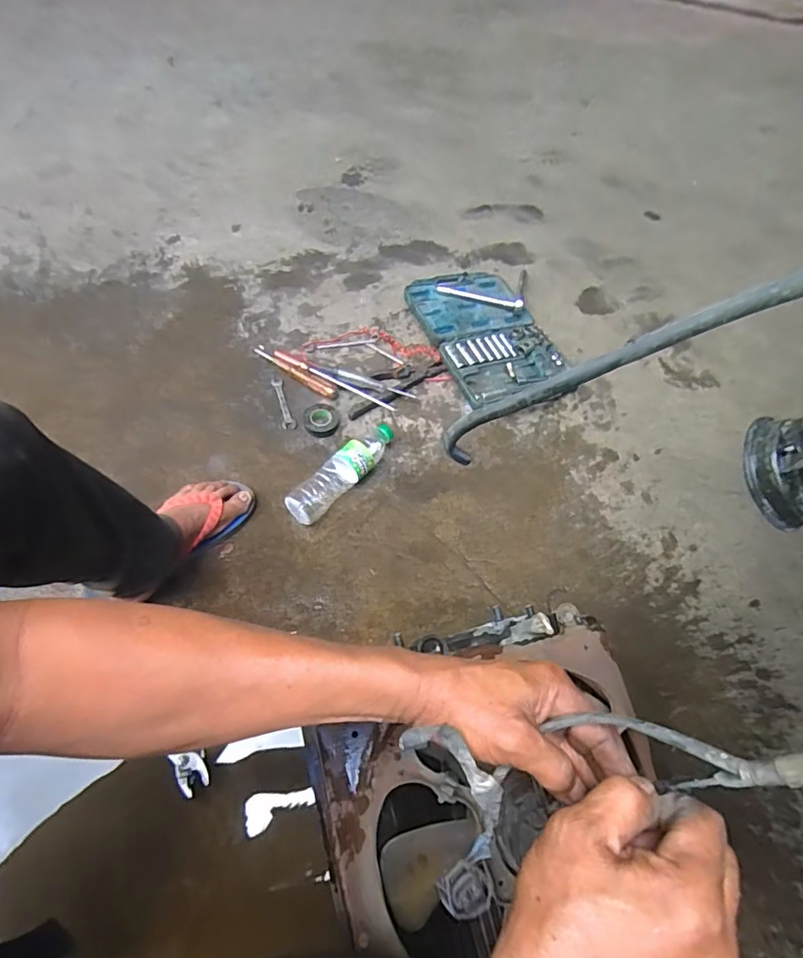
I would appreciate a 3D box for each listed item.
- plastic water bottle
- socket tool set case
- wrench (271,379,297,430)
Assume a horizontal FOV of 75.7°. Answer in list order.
[{"bbox_3d":[-0.096,-0.015,0.870,0.052,0.057,0.228,40,64,19],"label":"plastic water bottle"},{"bbox_3d":[0.177,-0.303,1.086,0.249,0.043,0.375,-19,62,-15],"label":"socket tool set case"},{"bbox_3d":[-0.222,-0.141,0.973,0.025,0.007,0.124,-14,61,-12],"label":"wrench"}]

